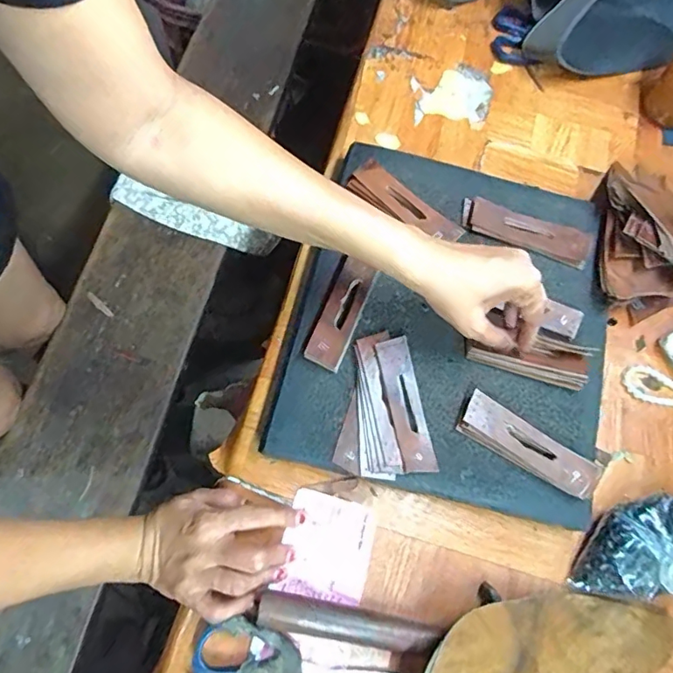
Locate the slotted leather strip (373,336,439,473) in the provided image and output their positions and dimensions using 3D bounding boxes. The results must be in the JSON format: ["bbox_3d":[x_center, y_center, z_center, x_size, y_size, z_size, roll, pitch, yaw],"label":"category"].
[{"bbox_3d":[0.062,0.059,0.447,0.034,0.006,0.119,-10,74,-13],"label":"slotted leather strip"}]

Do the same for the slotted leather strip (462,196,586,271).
[{"bbox_3d":[0.193,-0.107,0.519,0.129,0.006,0.036,20,78,2],"label":"slotted leather strip"}]

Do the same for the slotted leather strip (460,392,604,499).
[{"bbox_3d":[0.168,0.097,0.441,0.124,0.014,0.036,33,71,6],"label":"slotted leather strip"}]

